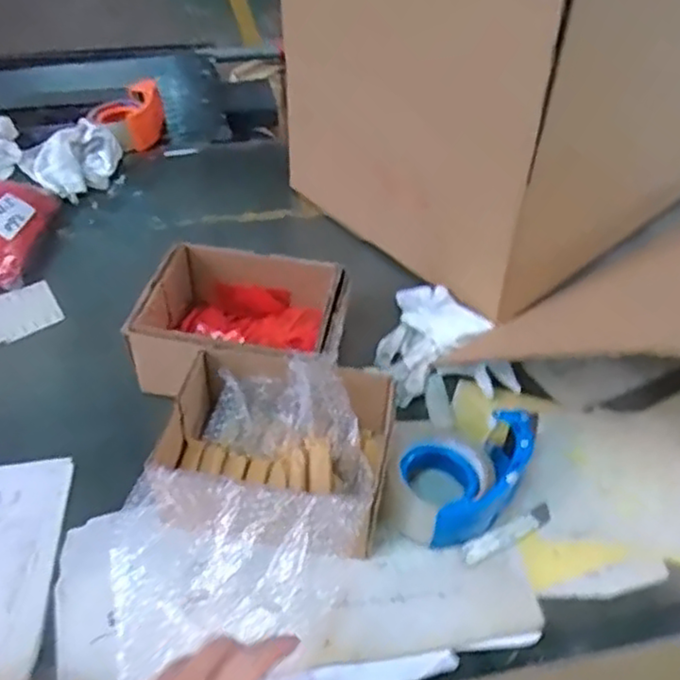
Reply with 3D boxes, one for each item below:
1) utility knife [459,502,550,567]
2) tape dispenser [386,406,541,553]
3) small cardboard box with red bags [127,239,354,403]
[{"bbox_3d":[0.154,0.175,0.634,0.101,0.008,0.019,-21,48,-23],"label":"utility knife"},{"bbox_3d":[0.113,0.118,0.646,0.102,0.052,0.150,24,48,21],"label":"tape dispenser"},{"bbox_3d":[-0.096,-0.013,0.752,0.205,0.098,0.165,11,45,9],"label":"small cardboard box with red bags"}]

